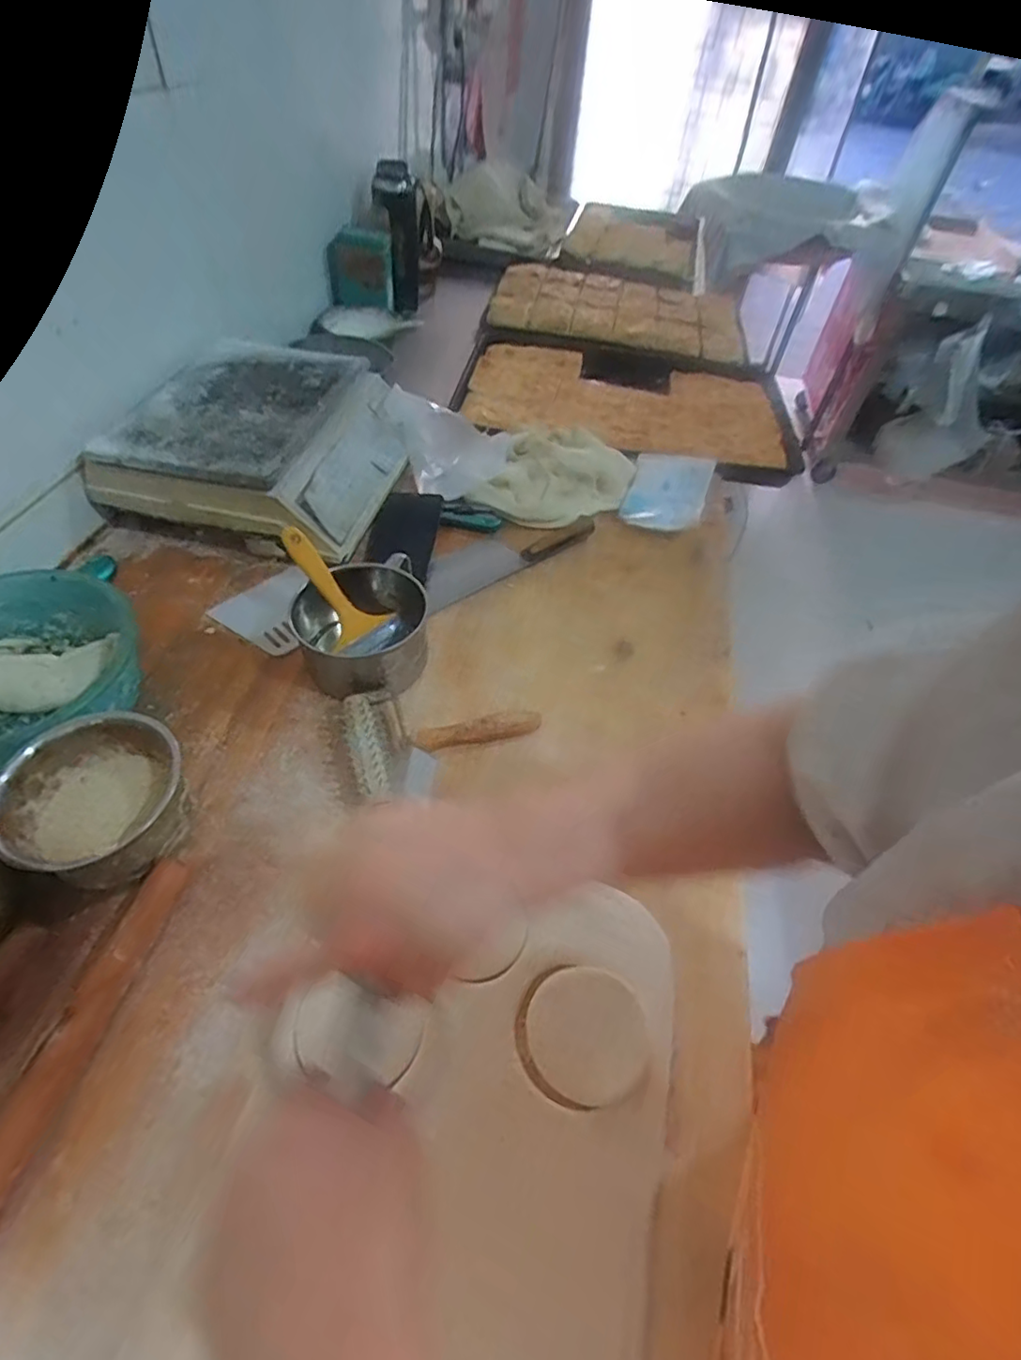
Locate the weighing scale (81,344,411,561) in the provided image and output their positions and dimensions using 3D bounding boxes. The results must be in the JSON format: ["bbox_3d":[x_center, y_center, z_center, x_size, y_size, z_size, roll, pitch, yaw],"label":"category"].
[{"bbox_3d":[-0.331,-0.315,0.847,0.331,0.143,0.331,11,51,2],"label":"weighing scale"}]

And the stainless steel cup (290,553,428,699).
[{"bbox_3d":[-0.158,-0.053,0.671,0.139,0.082,0.142,3,51,-3],"label":"stainless steel cup"}]

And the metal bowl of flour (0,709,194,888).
[{"bbox_3d":[-0.345,0.103,0.518,0.131,0.093,0.137,3,51,-4],"label":"metal bowl of flour"}]

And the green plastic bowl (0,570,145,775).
[{"bbox_3d":[-0.473,-0.010,0.602,0.220,0.085,0.192,16,51,8],"label":"green plastic bowl"}]

